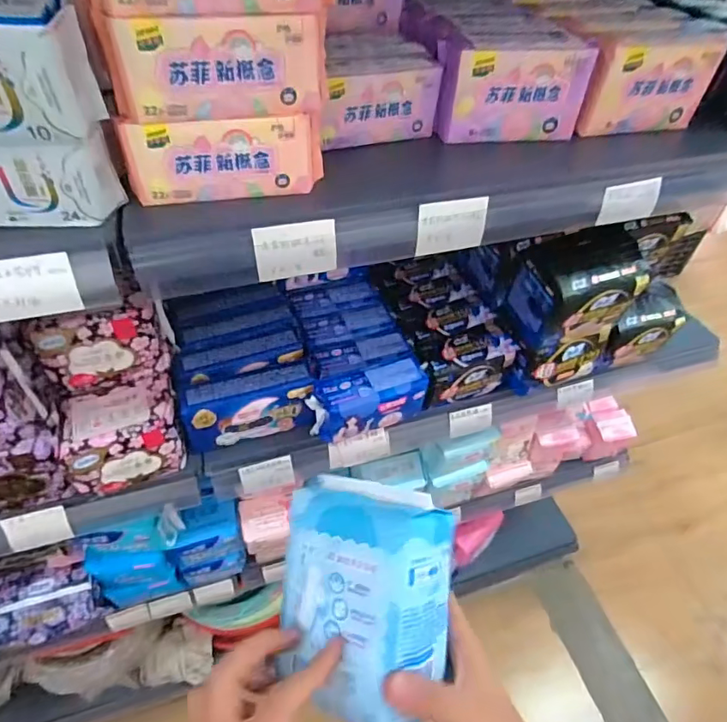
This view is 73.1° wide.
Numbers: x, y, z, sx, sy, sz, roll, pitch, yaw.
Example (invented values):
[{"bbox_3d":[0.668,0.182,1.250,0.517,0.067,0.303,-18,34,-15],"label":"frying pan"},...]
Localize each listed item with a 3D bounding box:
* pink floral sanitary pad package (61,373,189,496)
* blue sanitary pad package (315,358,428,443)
[{"bbox_3d":[-0.297,0.091,0.610,0.132,0.091,0.093,-14,50,-16],"label":"pink floral sanitary pad package"},{"bbox_3d":[0.012,0.053,0.655,0.141,0.082,0.051,-11,50,-14],"label":"blue sanitary pad package"}]

